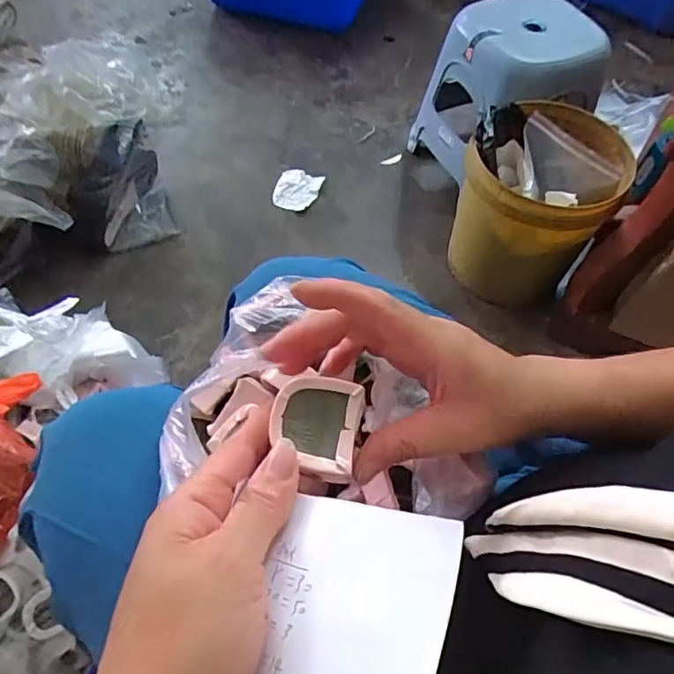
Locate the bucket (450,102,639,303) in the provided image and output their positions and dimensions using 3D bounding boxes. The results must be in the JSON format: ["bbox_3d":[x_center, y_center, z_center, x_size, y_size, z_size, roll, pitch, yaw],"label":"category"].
[{"bbox_3d":[0.365,-0.239,1.023,0.251,0.285,0.265,32,61,16],"label":"bucket"}]

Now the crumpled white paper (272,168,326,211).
[{"bbox_3d":[-0.093,-0.345,1.241,0.102,0.023,0.104,15,58,6],"label":"crumpled white paper"}]

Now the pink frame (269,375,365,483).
[{"bbox_3d":[-0.010,0.041,0.251,0.040,0.009,0.047,11,58,4],"label":"pink frame"}]

